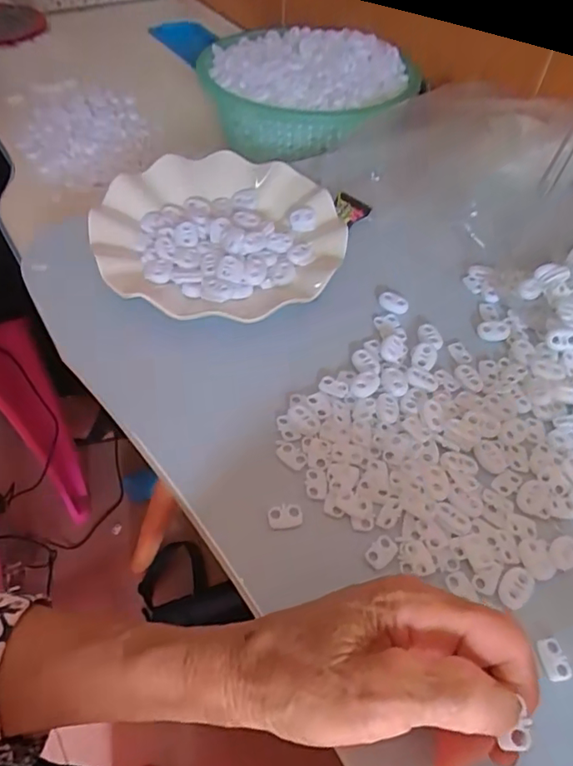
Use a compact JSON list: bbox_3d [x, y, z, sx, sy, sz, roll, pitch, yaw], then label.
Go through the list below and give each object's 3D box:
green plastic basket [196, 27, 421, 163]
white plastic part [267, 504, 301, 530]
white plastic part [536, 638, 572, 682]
[{"bbox_3d":[0.022,-0.310,0.605,0.210,0.076,0.175,23,53,15],"label":"green plastic basket"},{"bbox_3d":[0.000,0.071,0.301,0.018,0.004,0.012,-7,51,-9],"label":"white plastic part"},{"bbox_3d":[0.127,0.131,0.266,0.012,0.004,0.018,-9,52,-11],"label":"white plastic part"}]

